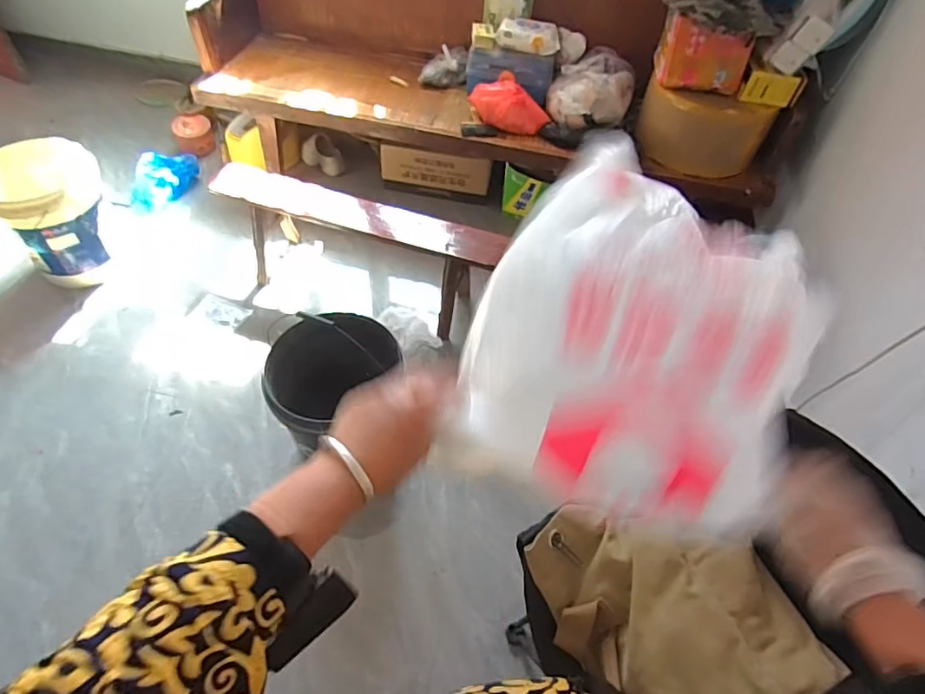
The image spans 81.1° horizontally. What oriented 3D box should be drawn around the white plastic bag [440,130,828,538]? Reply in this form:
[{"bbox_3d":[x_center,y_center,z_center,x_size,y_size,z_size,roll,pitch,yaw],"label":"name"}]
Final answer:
[{"bbox_3d":[0.117,-0.020,0.412,0.209,0.176,0.247,14,53,6],"label":"white plastic bag"}]

